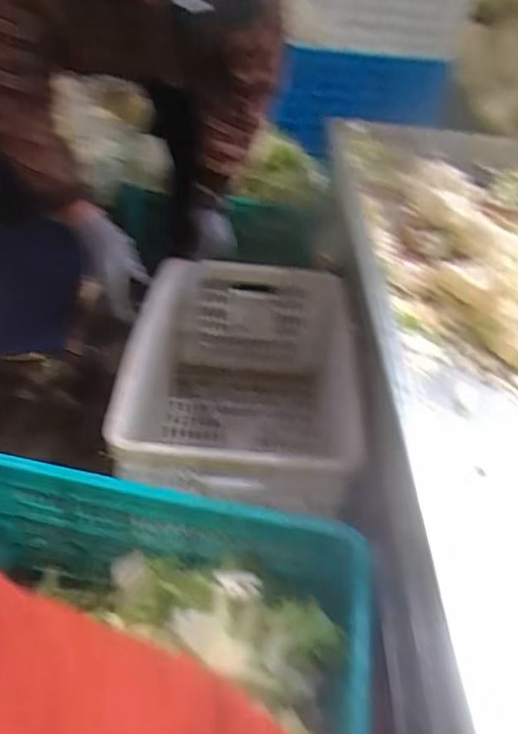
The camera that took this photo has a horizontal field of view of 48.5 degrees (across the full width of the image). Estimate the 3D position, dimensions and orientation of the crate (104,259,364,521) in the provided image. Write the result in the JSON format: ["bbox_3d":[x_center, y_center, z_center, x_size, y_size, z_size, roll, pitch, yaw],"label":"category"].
[{"bbox_3d":[-0.024,0.067,1.037,0.385,0.270,0.532,6,40,-3],"label":"crate"}]

